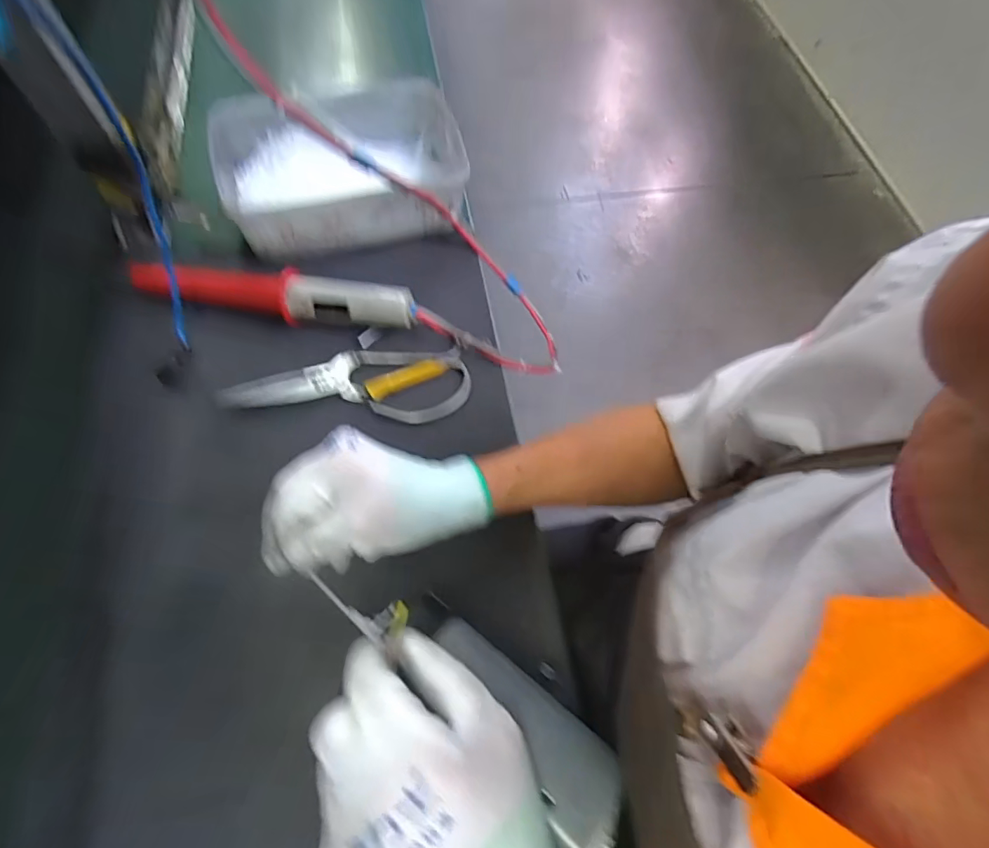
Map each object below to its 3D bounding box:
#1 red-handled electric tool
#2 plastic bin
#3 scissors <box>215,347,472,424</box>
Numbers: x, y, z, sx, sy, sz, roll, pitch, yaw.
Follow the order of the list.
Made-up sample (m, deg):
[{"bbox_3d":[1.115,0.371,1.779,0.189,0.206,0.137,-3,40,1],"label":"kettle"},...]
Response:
[{"bbox_3d":[-0.196,-0.113,0.441,0.251,0.035,0.034,9,62,2],"label":"red-handled electric tool"},{"bbox_3d":[-0.144,-0.250,0.487,0.229,0.067,0.166,-10,63,-8],"label":"plastic bin"},{"bbox_3d":[-0.122,-0.036,0.430,0.197,0.020,0.067,-1,62,-4],"label":"scissors"}]

